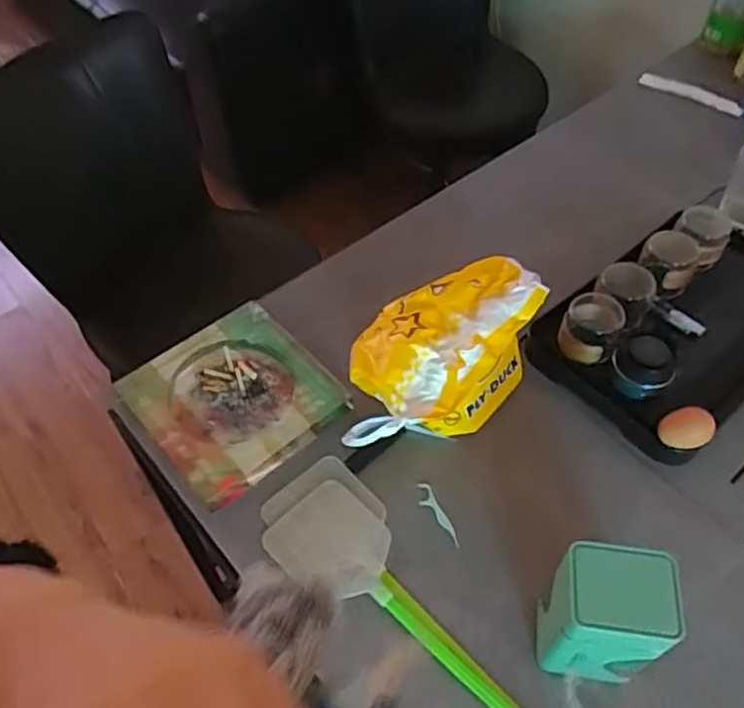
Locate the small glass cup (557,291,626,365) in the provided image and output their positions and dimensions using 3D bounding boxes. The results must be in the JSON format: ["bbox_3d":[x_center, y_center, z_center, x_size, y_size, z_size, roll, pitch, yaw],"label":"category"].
[{"bbox_3d":[0.266,-0.037,0.833,0.064,0.064,0.073,26,57,18],"label":"small glass cup"}]

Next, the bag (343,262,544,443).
[{"bbox_3d":[0.075,0.004,0.770,0.235,0.131,0.140,-27,57,-18],"label":"bag"}]

